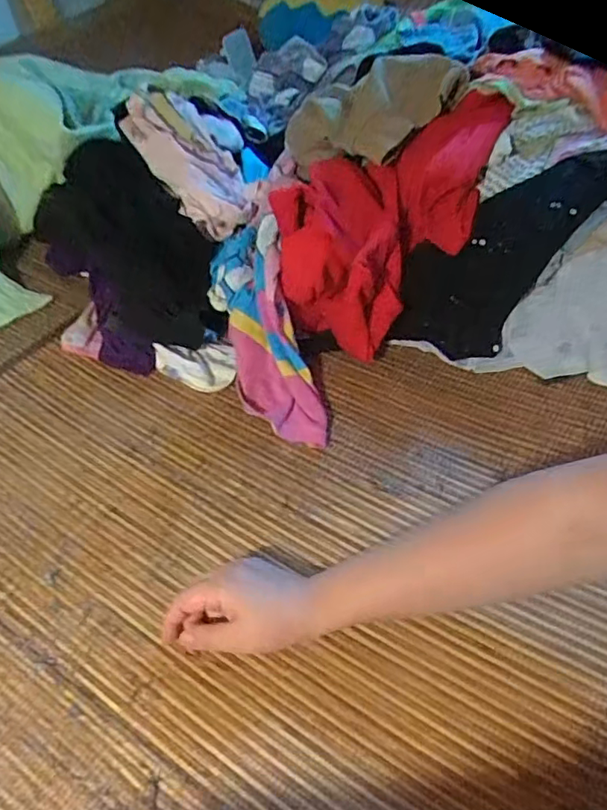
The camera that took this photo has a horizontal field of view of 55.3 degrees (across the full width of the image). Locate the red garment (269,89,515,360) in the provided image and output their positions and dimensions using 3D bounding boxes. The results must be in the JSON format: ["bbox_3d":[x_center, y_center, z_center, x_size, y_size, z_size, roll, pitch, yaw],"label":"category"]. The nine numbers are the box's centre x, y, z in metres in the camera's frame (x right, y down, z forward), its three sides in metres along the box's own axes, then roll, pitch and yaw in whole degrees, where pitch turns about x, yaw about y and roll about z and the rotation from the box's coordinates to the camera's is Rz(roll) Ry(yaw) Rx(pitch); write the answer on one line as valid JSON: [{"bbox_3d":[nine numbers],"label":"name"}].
[{"bbox_3d":[0.097,-0.208,0.678,0.173,0.207,0.269,23,56,23],"label":"red garment"}]

